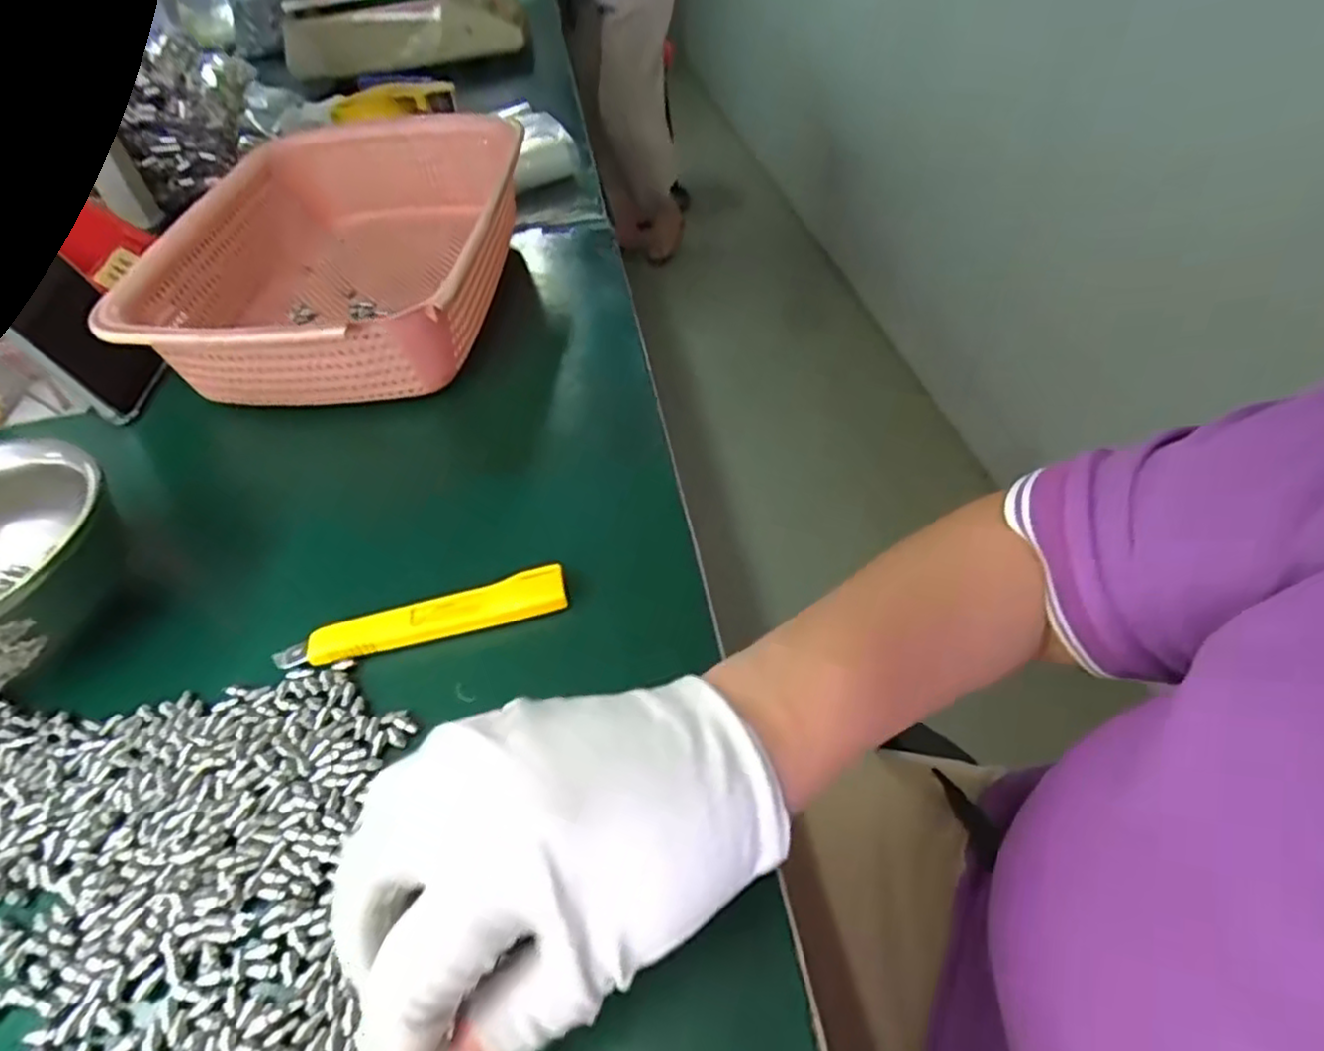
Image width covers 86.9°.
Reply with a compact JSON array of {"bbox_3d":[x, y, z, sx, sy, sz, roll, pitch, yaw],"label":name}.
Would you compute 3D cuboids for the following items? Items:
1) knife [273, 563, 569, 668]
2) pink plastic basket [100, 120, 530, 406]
[{"bbox_3d":[-0.105,0.043,0.310,0.126,0.009,0.020,-15,48,-7],"label":"knife"},{"bbox_3d":[-0.222,-0.190,0.487,0.231,0.067,0.284,-3,48,4],"label":"pink plastic basket"}]

